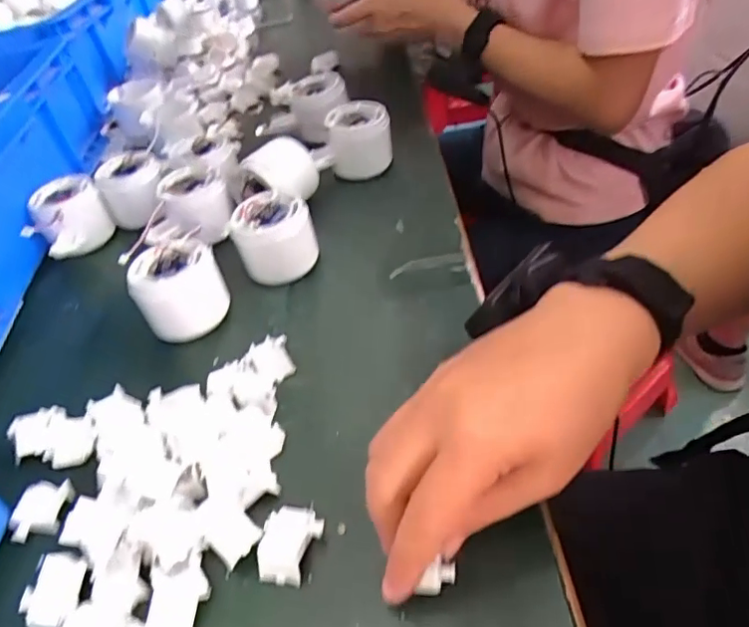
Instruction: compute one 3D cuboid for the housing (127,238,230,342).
[{"bbox_3d":[-0.140,-0.018,0.410,0.059,0.053,0.054,-6,44,6],"label":"housing"}]

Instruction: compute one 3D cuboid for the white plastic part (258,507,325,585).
[{"bbox_3d":[-0.042,0.115,0.283,0.029,0.007,0.035,2,46,13],"label":"white plastic part"}]

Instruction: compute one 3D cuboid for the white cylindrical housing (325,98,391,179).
[{"bbox_3d":[-0.015,-0.161,0.527,0.062,0.051,0.057,-11,44,1],"label":"white cylindrical housing"}]

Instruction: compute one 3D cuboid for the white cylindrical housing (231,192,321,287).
[{"bbox_3d":[-0.077,-0.062,0.440,0.059,0.046,0.059,-6,44,6],"label":"white cylindrical housing"}]

